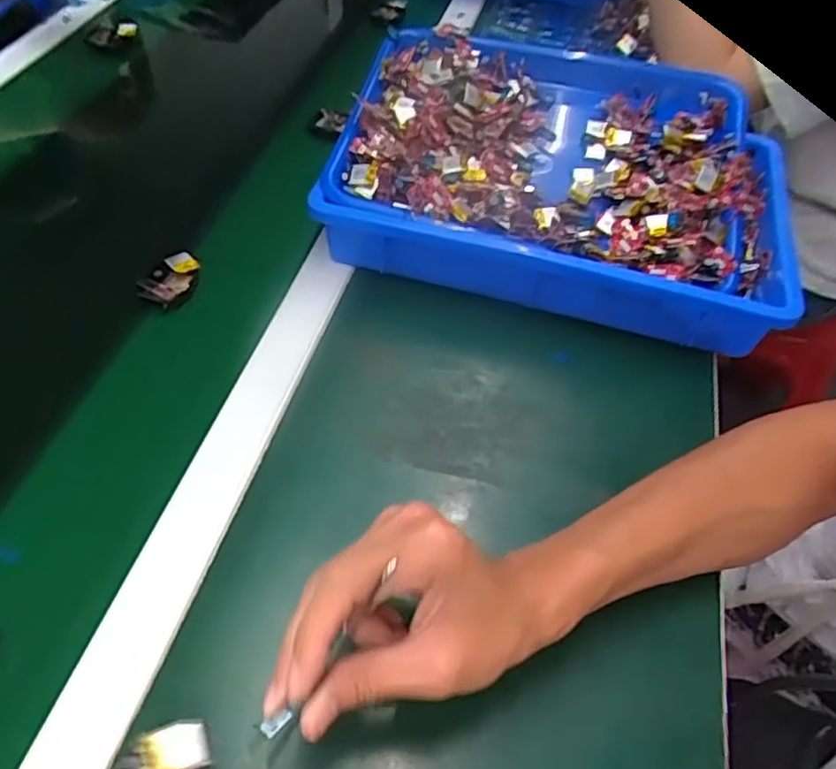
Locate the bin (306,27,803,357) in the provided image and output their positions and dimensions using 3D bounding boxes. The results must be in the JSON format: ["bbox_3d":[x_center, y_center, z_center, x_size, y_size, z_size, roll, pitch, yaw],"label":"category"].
[{"bbox_3d":[0.127,-0.183,0.583,0.374,0.091,0.265,12,51,8],"label":"bin"}]

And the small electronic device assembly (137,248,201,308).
[{"bbox_3d":[-0.195,-0.085,0.538,0.034,0.016,0.049,13,51,9],"label":"small electronic device assembly"}]

